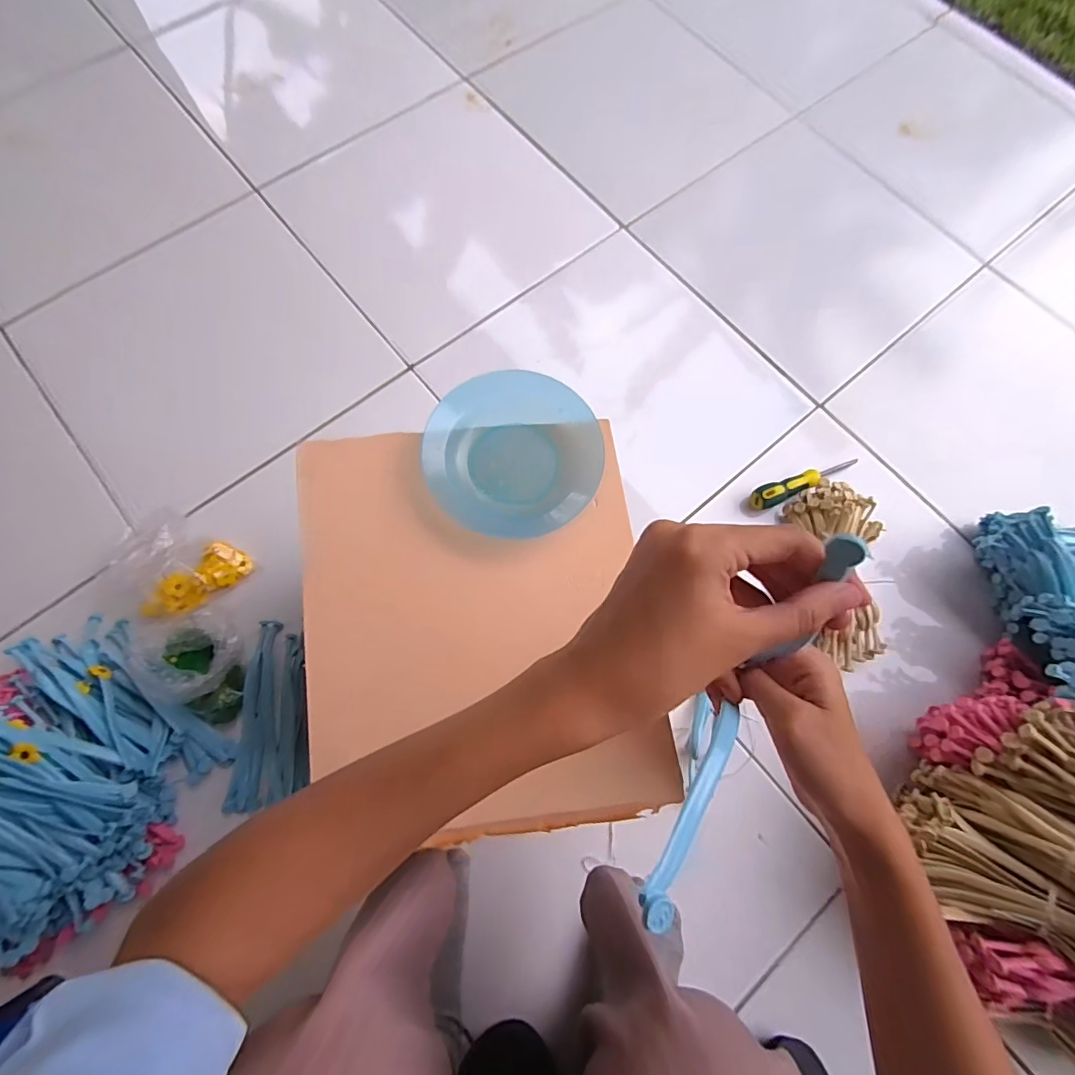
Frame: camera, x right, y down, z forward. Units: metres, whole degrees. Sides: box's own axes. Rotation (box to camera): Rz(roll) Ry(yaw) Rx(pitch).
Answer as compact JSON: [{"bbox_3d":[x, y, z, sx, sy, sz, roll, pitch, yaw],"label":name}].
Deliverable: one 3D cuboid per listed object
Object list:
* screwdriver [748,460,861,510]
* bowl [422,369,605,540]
[{"bbox_3d":[0.345,-0.075,0.643,0.156,0.027,0.029,-24,77,-8],"label":"screwdriver"},{"bbox_3d":[-0.018,-0.063,0.374,0.126,0.024,0.120,4,74,0],"label":"bowl"}]

